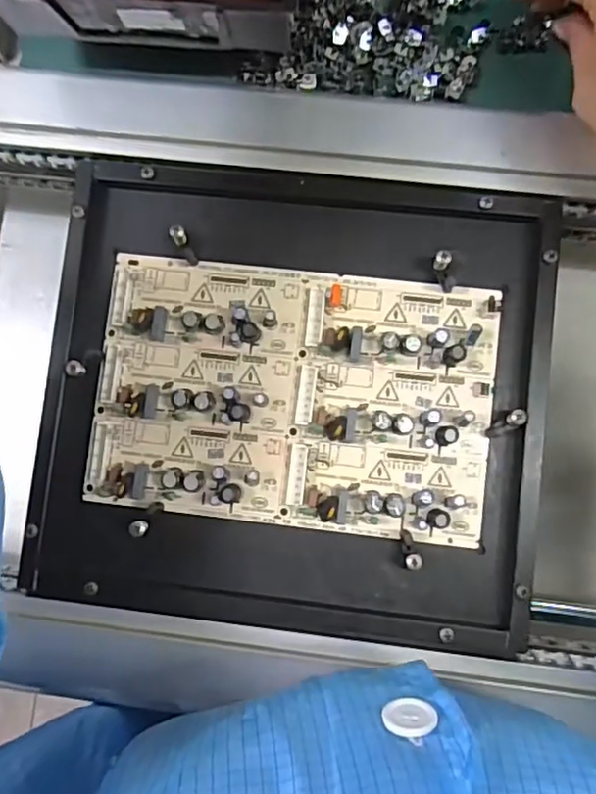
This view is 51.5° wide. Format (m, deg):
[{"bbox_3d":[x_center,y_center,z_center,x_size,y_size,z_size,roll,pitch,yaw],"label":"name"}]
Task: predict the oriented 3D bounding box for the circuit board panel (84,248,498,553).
[{"bbox_3d":[-0.002,-0.001,0.325,0.207,0.014,0.134,6,86,4],"label":"circuit board panel"}]

